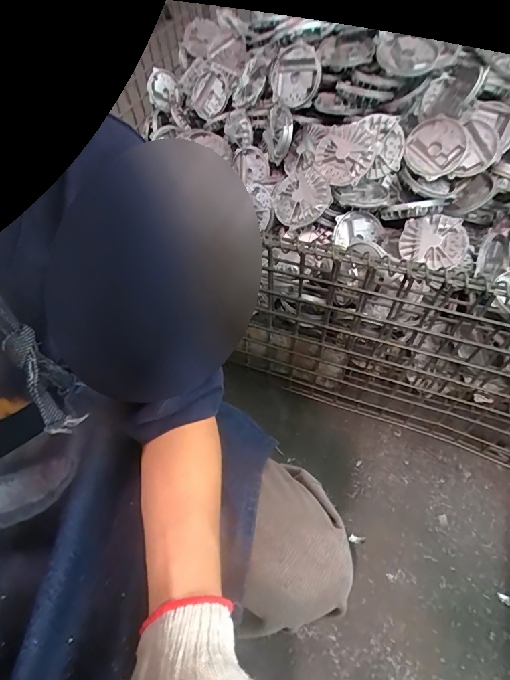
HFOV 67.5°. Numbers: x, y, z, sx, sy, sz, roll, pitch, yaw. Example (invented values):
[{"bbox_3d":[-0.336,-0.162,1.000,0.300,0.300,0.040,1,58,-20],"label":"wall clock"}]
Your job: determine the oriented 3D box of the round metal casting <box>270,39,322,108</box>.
[{"bbox_3d":[0.087,-0.593,0.854,0.016,0.129,0.129,-20,93,-47],"label":"round metal casting"}]

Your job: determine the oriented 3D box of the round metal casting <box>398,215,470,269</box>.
[{"bbox_3d":[0.314,-0.174,0.673,0.107,0.025,0.096,16,83,16],"label":"round metal casting"}]

